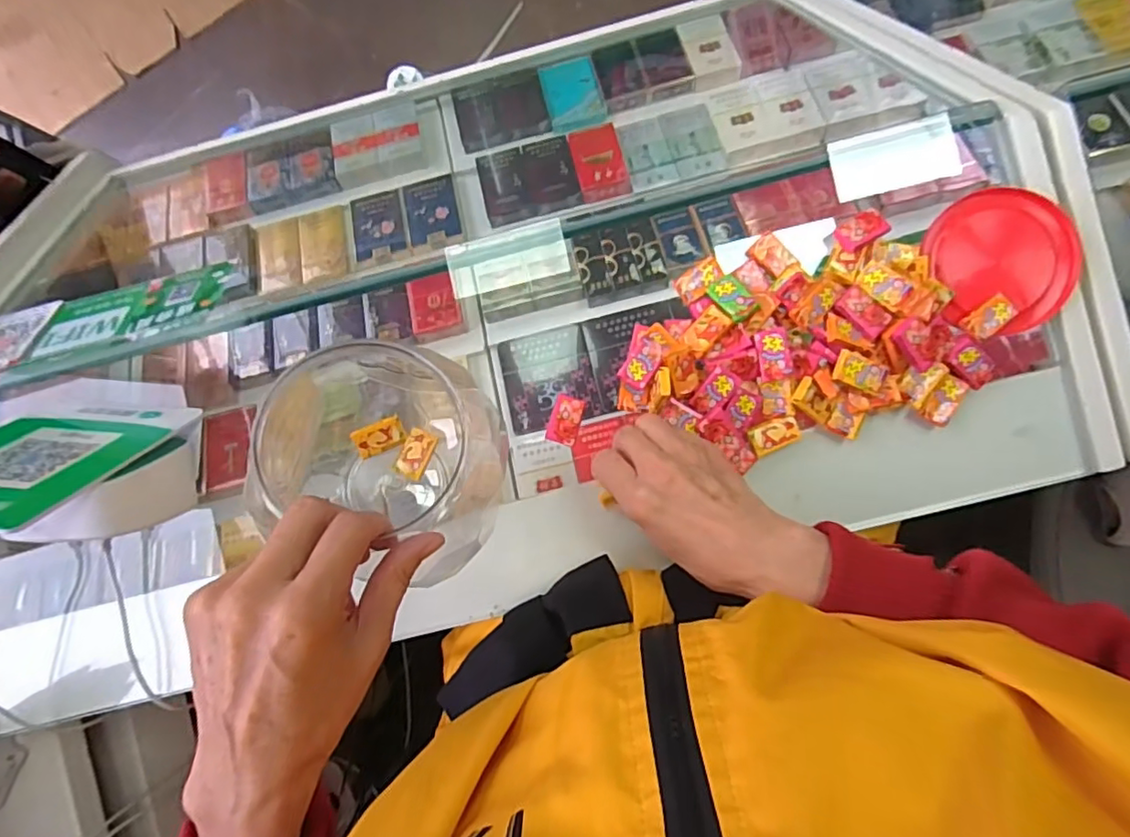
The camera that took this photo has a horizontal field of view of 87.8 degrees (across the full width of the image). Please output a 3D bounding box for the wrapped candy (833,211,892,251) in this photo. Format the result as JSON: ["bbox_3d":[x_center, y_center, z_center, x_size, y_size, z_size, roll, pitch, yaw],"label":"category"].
[{"bbox_3d":[0.211,-0.134,0.417,0.037,0.006,0.022,-30,89,2],"label":"wrapped candy"}]

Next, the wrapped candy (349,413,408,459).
[{"bbox_3d":[-0.135,0.014,0.429,0.035,0.004,0.022,-26,109,-17],"label":"wrapped candy"}]

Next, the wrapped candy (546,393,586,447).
[{"bbox_3d":[0.000,0.001,0.435,0.022,0.005,0.035,16,91,2],"label":"wrapped candy"}]

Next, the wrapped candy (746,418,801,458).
[{"bbox_3d":[0.153,0.012,0.428,0.035,0.006,0.022,-22,89,2],"label":"wrapped candy"}]

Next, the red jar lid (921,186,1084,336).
[{"bbox_3d":[0.317,-0.116,0.428,0.099,0.020,0.098,0,90,2],"label":"red jar lid"}]

